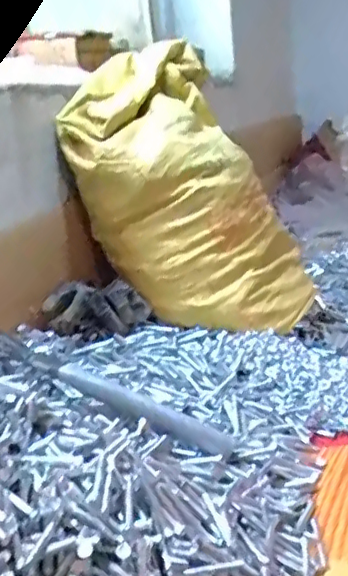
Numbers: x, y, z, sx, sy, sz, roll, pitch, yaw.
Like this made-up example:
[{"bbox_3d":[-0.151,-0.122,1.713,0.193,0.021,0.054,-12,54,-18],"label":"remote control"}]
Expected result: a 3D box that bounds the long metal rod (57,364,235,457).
[{"bbox_3d":[-0.027,0.118,0.585,0.178,0.025,0.017,24,22,6],"label":"long metal rod"}]

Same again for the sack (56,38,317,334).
[{"bbox_3d":[0.023,-0.148,0.948,0.210,0.464,0.327,-29,10,25],"label":"sack"}]

